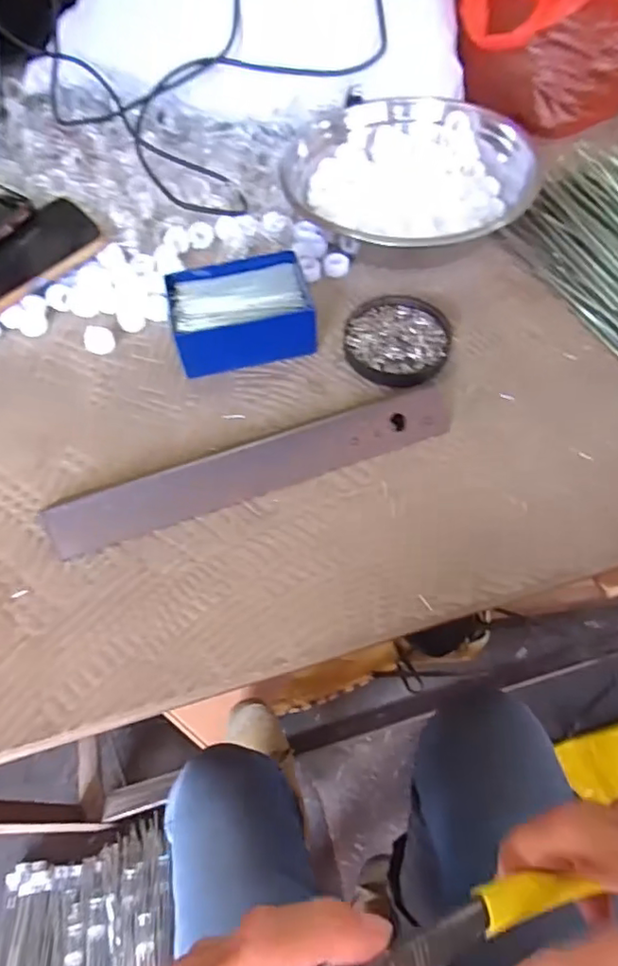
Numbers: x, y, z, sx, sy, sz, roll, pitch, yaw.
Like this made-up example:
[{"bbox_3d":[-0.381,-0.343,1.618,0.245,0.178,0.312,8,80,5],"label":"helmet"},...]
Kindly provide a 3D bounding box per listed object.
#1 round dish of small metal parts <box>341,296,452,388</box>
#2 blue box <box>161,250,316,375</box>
[{"bbox_3d":[0.073,-0.120,0.479,0.083,0.015,0.098,4,60,5],"label":"round dish of small metal parts"},{"bbox_3d":[-0.054,-0.137,0.471,0.111,0.038,0.091,-14,60,-6],"label":"blue box"}]

